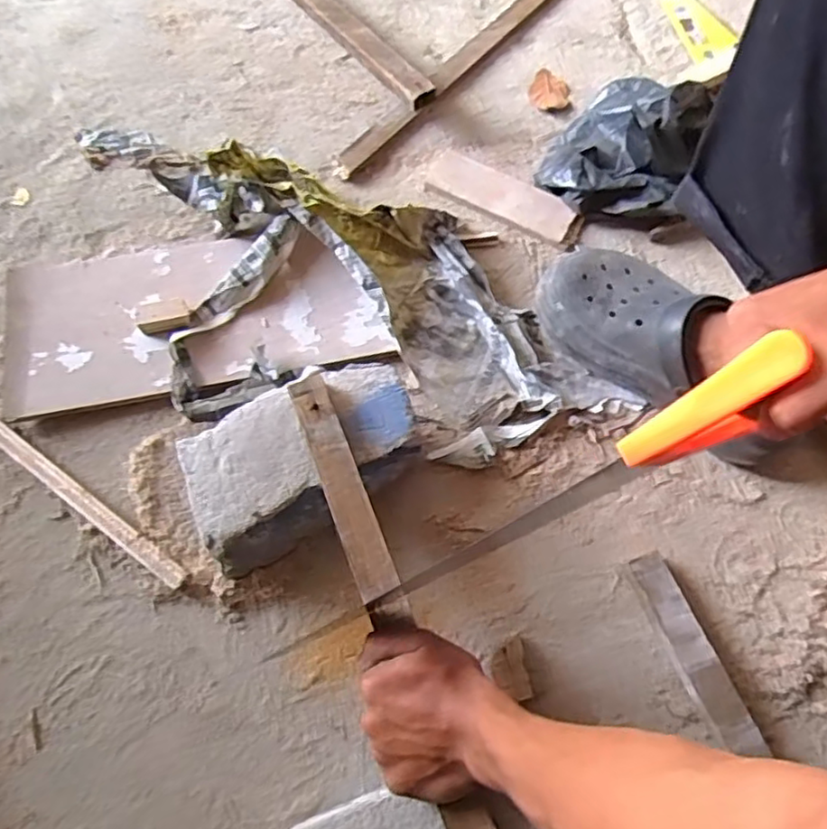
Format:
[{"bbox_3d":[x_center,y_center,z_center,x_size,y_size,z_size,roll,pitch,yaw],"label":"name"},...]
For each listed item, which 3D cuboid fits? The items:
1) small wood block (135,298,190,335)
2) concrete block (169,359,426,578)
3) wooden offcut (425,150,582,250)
[{"bbox_3d":[-0.250,-0.096,0.656,0.051,0.015,0.027,-15,67,-6],"label":"small wood block"},{"bbox_3d":[-0.098,0.038,0.584,0.202,0.072,0.110,-31,70,-12],"label":"concrete block"},{"bbox_3d":[0.101,-0.244,0.738,0.185,0.015,0.064,29,70,12],"label":"wooden offcut"}]

